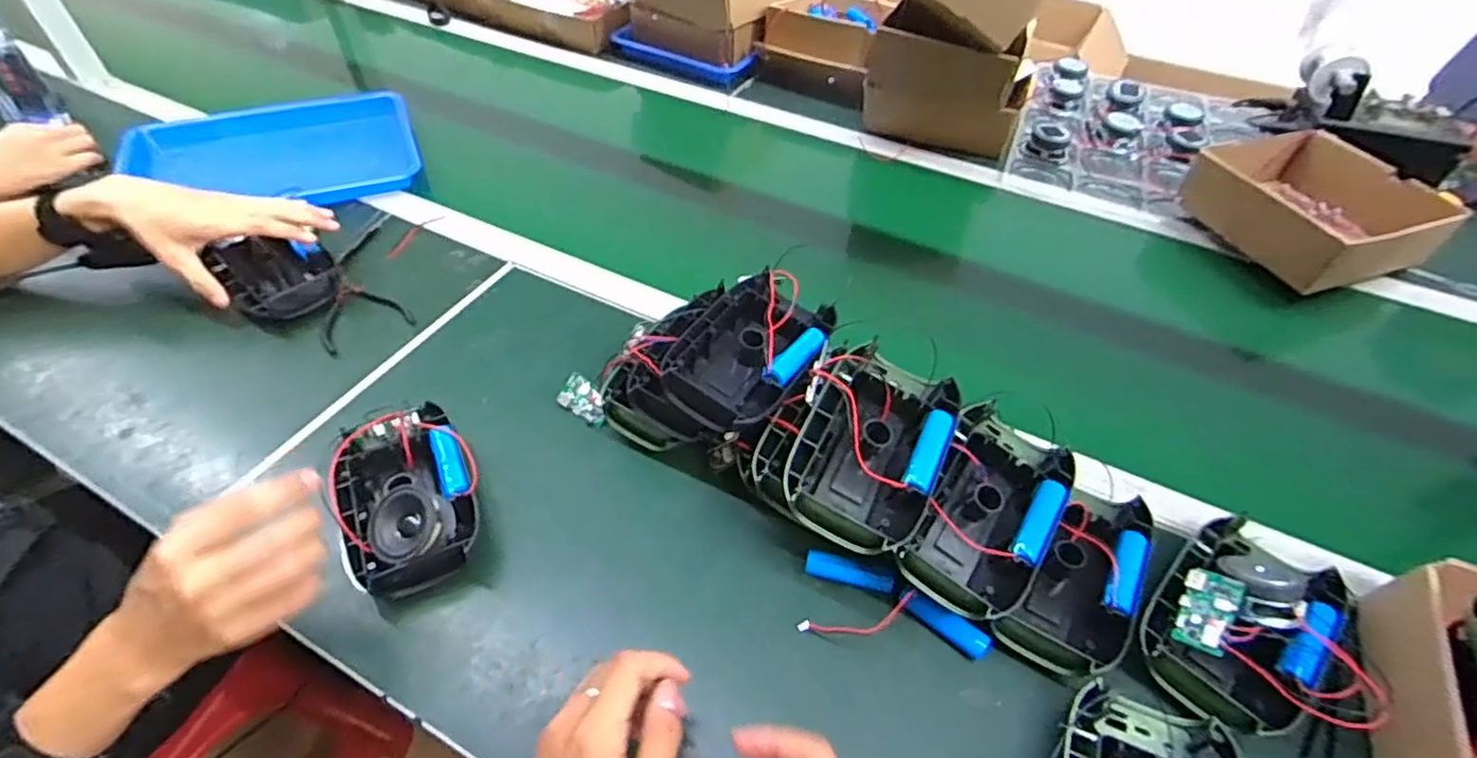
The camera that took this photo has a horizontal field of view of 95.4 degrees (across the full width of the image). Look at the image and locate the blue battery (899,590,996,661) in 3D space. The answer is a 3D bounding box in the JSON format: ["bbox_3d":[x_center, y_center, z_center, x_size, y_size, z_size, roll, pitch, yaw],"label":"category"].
[{"bbox_3d":[0.149,0.175,0.485,0.066,0.020,0.018,32,55,23],"label":"blue battery"}]

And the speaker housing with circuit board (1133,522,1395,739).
[{"bbox_3d":[0.362,0.166,0.463,0.157,0.050,0.116,-36,59,-28],"label":"speaker housing with circuit board"}]

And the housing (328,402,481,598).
[{"bbox_3d":[-0.258,0.089,0.522,0.101,0.054,0.145,-23,54,-21],"label":"housing"}]

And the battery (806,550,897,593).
[{"bbox_3d":[0.085,0.150,0.511,0.067,0.017,0.016,16,50,11],"label":"battery"}]

